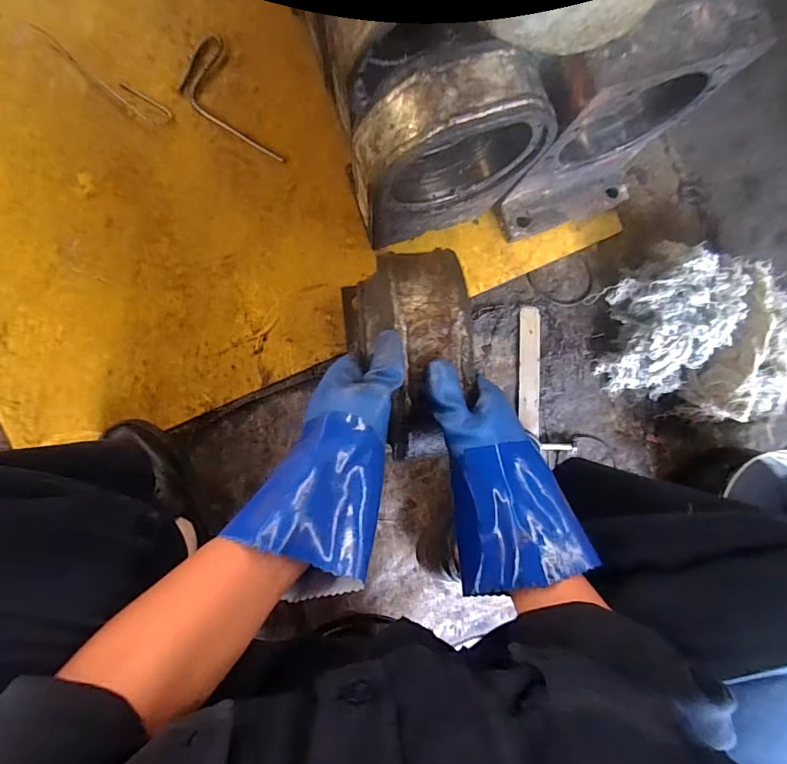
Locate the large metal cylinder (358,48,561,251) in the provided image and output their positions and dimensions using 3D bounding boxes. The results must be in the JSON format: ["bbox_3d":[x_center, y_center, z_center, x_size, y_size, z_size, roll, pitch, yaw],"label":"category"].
[{"bbox_3d":[0.065,-0.285,0.579,0.228,0.266,0.087,-19,90,-8],"label":"large metal cylinder"}]

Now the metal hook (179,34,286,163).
[{"bbox_3d":[-0.266,-0.432,0.711,0.091,0.004,0.224,-27,91,-9],"label":"metal hook"}]

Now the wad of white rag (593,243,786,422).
[{"bbox_3d":[0.534,-0.069,0.742,0.360,0.118,0.259,6,87,-7],"label":"wad of white rag"}]

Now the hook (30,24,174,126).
[{"bbox_3d":[-0.444,-0.458,0.687,0.229,0.004,0.034,31,83,-6],"label":"hook"}]

